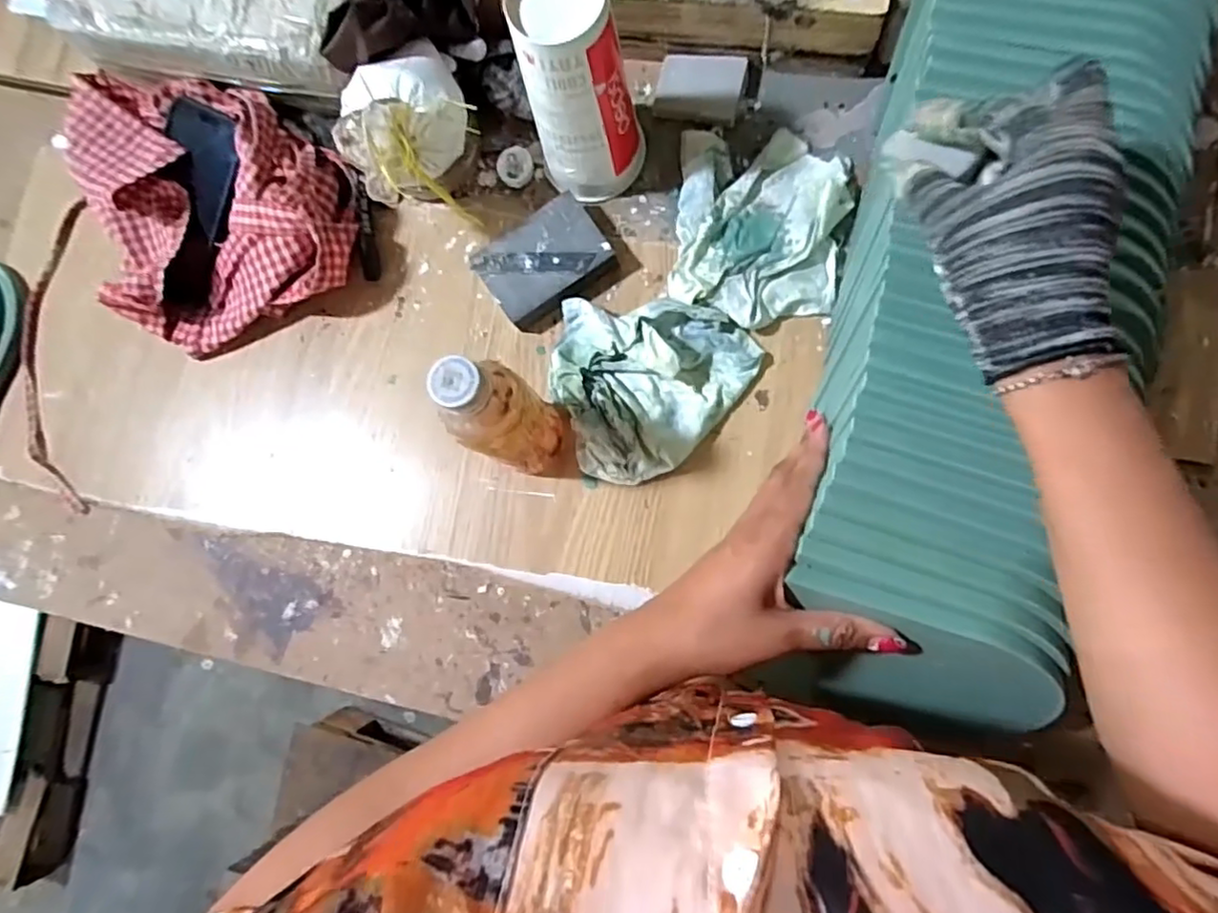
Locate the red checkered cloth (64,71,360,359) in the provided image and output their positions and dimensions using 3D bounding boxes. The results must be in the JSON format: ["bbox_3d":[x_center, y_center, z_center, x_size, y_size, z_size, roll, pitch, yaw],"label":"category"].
[{"bbox_3d":[-0.327,-0.218,0.538,0.226,0.059,0.237,-10,84,7],"label":"red checkered cloth"}]

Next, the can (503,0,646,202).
[{"bbox_3d":[-0.021,-0.254,0.452,0.073,0.159,0.072,-1,85,8],"label":"can"}]

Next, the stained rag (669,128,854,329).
[{"bbox_3d":[0.115,-0.176,0.488,0.125,0.028,0.151,6,86,9],"label":"stained rag"}]

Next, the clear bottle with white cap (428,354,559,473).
[{"bbox_3d":[-0.067,-0.022,0.424,0.047,0.171,0.054,36,91,9],"label":"clear bottle with white cap"}]

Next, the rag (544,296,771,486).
[{"bbox_3d":[0.026,-0.050,0.480,0.146,0.036,0.136,14,87,9],"label":"rag"}]

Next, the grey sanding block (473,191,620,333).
[{"bbox_3d":[-0.052,-0.155,0.508,0.095,0.031,0.071,-36,81,4],"label":"grey sanding block"}]

